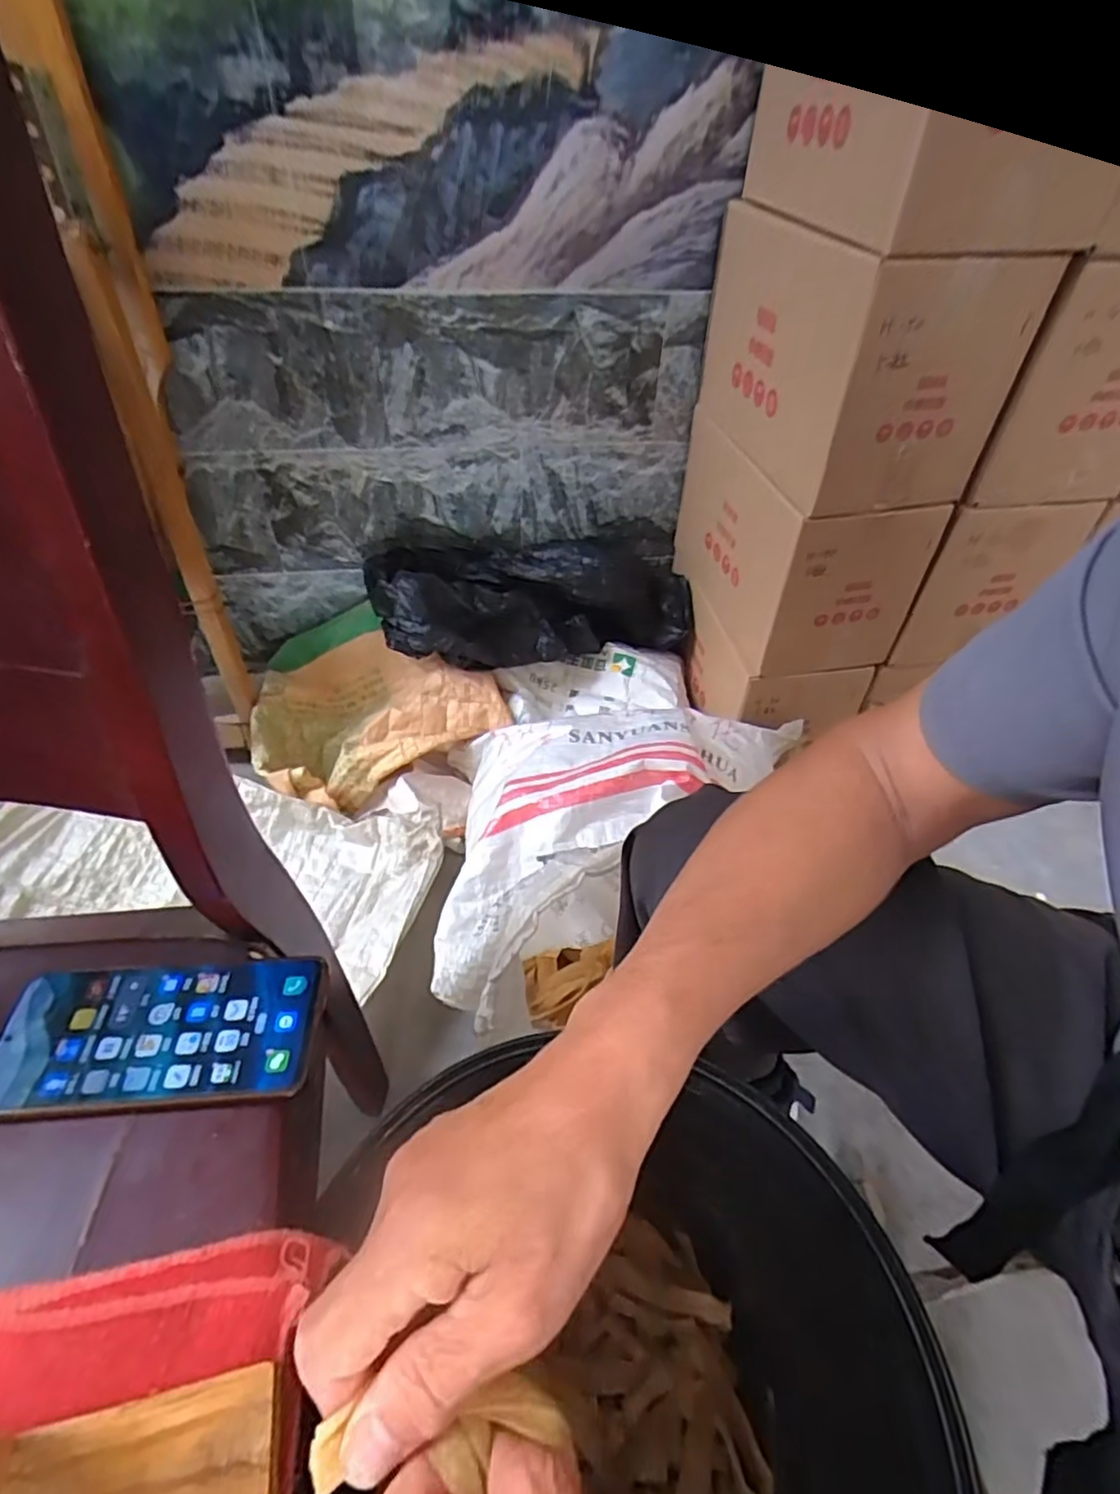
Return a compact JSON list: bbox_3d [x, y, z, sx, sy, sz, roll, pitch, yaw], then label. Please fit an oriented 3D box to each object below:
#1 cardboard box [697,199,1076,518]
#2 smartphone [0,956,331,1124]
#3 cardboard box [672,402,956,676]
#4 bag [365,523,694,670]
[{"bbox_3d":[0.327,-0.454,0.761,0.210,0.237,0.324,-10,47,-13],"label":"cardboard box"},{"bbox_3d":[-0.213,0.152,0.350,0.160,0.008,0.076,-2,45,-5],"label":"smartphone"},{"bbox_3d":[0.320,-0.323,0.963,0.186,0.222,0.416,-7,46,-10],"label":"cardboard box"},{"bbox_3d":[-0.025,-0.241,1.023,0.517,0.159,0.207,-15,48,-18],"label":"bag"}]

